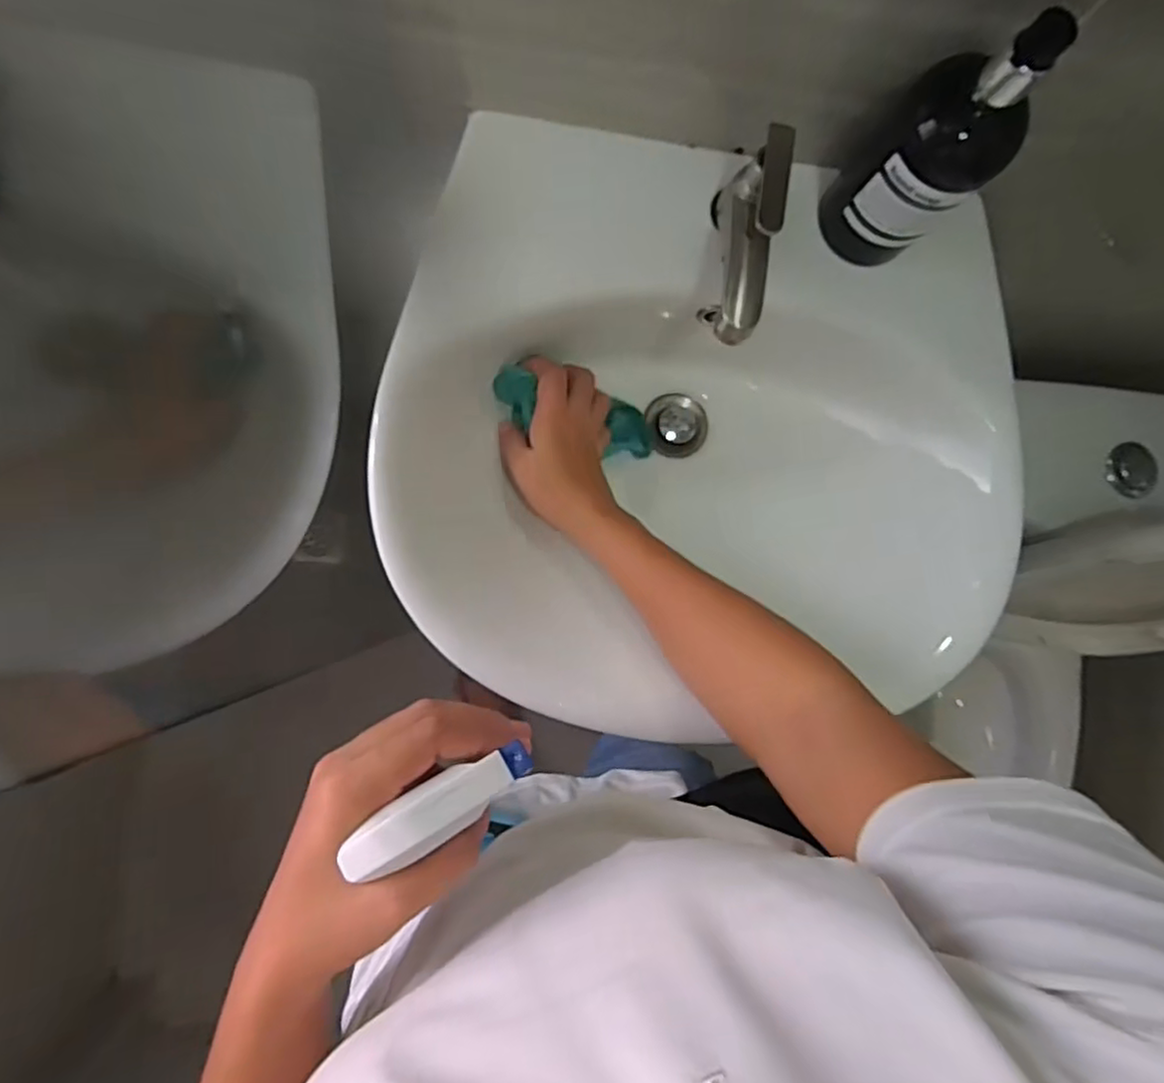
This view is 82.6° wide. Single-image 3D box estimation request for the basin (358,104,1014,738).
[{"bbox_3d":[0.088,-0.074,0.548,0.473,0.169,0.414,3,86,-7],"label":"basin"}]

